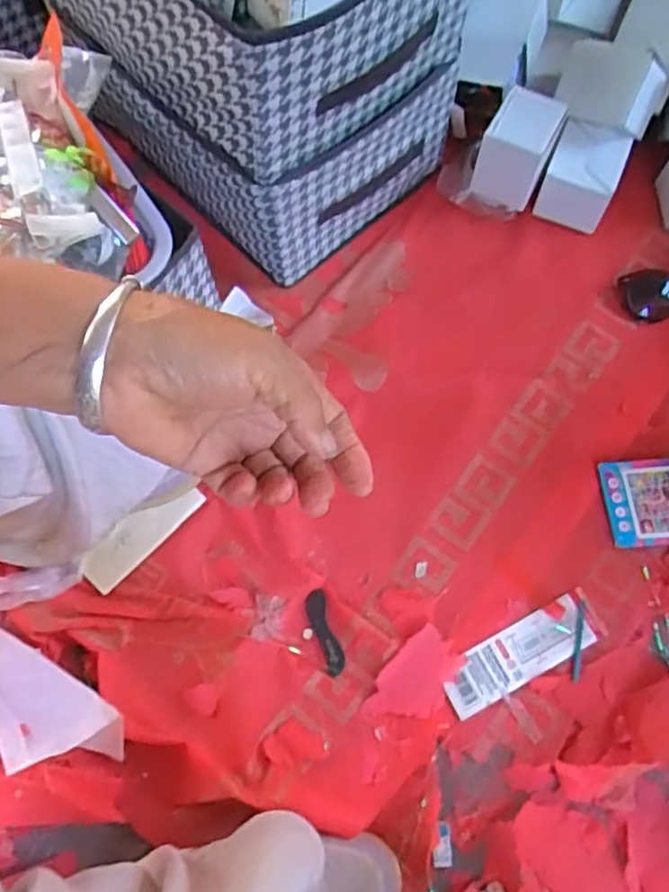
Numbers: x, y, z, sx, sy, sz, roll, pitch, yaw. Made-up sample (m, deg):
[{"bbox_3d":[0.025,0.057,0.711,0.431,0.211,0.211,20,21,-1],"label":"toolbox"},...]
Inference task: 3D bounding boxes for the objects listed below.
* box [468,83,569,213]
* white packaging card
[{"bbox_3d":[0.220,-0.353,0.799,0.080,0.114,0.083,28,71,11],"label":"box"},{"bbox_3d":[0.185,0.203,0.648,0.169,0.004,0.052,-26,70,-9],"label":"white packaging card"}]

